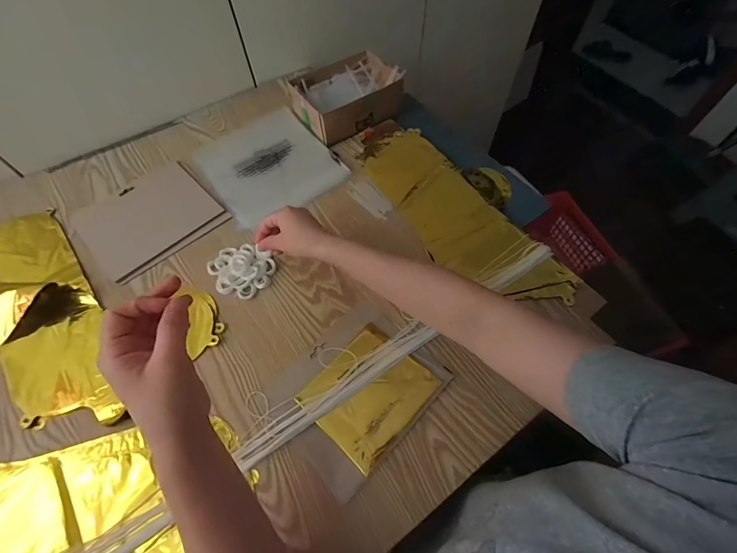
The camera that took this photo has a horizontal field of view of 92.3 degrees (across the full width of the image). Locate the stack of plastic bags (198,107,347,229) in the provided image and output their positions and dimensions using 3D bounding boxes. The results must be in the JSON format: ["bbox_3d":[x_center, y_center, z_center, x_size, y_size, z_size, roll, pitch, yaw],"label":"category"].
[{"bbox_3d":[-0.179,-0.204,0.633,0.205,0.011,0.213,-32,65,-16],"label":"stack of plastic bags"}]

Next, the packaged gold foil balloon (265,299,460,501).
[{"bbox_3d":[-0.015,0.137,0.445,0.159,0.011,0.188,40,68,20],"label":"packaged gold foil balloon"}]

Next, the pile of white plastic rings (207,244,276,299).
[{"bbox_3d":[-0.190,-0.015,0.528,0.085,0.024,0.092,-38,67,-19],"label":"pile of white plastic rings"}]

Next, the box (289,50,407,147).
[{"bbox_3d":[-0.045,-0.340,0.669,0.186,0.061,0.143,-34,66,-17],"label":"box"}]

